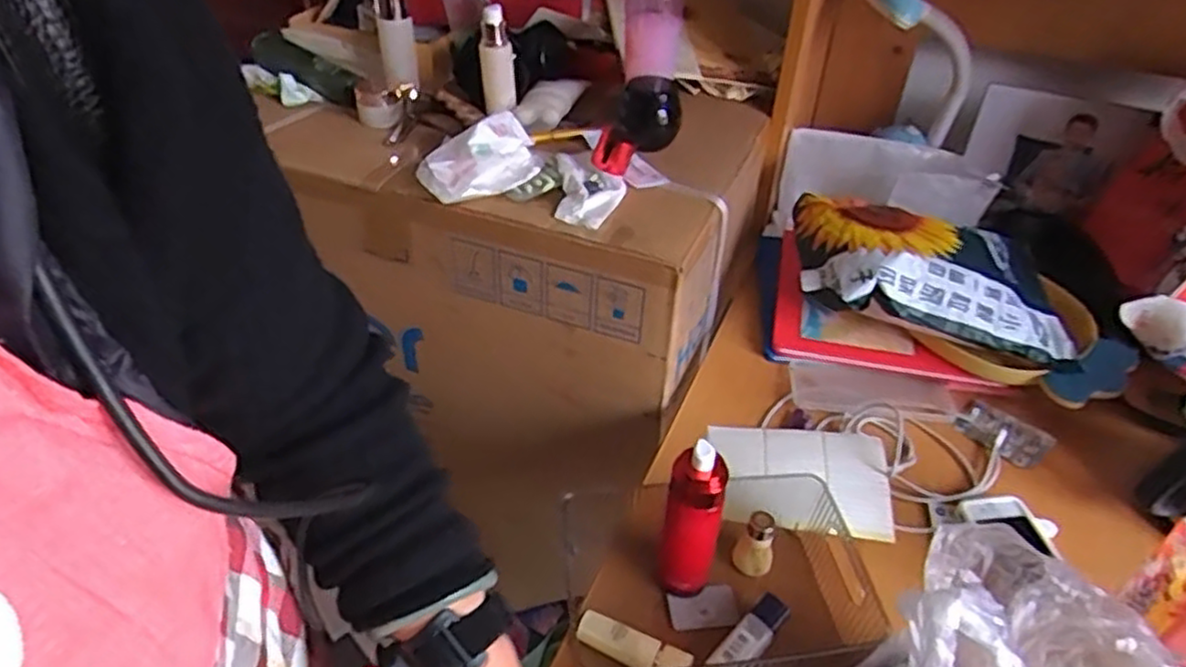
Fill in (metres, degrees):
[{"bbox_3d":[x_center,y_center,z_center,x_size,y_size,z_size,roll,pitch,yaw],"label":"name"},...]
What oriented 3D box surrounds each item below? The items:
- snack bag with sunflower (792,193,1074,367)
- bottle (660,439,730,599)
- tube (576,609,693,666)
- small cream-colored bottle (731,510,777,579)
[{"bbox_3d":[0.361,-0.064,0.792,0.275,0.095,0.187,7,41,7],"label":"snack bag with sunflower"},{"bbox_3d":[0.076,0.144,0.553,0.039,0.155,0.034,12,42,12],"label":"bottle"},{"bbox_3d":[0.029,0.239,0.550,0.087,0.019,0.026,20,44,20],"label":"tube"},{"bbox_3d":[0.134,0.175,0.600,0.030,0.059,0.023,15,43,16],"label":"small cream-colored bottle"}]

